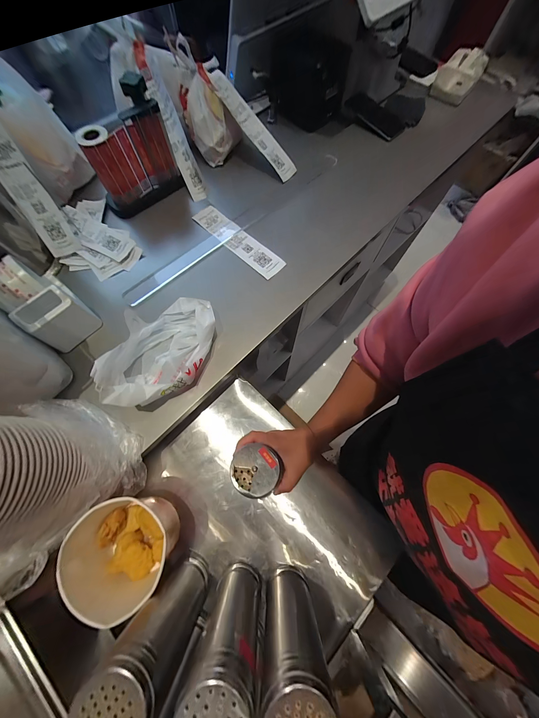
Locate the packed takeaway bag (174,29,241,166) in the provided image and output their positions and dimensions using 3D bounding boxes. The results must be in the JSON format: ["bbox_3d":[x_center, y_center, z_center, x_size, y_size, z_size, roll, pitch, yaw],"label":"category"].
[{"bbox_3d":[-0.140,-0.567,0.560,0.097,0.146,0.127,-34,74,-12],"label":"packed takeaway bag"}]

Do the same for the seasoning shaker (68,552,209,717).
[{"bbox_3d":[-0.122,0.306,0.282,0.059,0.204,0.063,0,70,-1],"label":"seasoning shaker"}]

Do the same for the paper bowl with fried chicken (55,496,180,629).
[{"bbox_3d":[-0.200,0.262,0.349,0.117,0.099,0.112,0,70,-1],"label":"paper bowl with fried chicken"}]

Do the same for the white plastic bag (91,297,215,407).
[{"bbox_3d":[-0.170,-0.018,0.398,0.135,0.074,0.202,11,70,3],"label":"white plastic bag"}]

